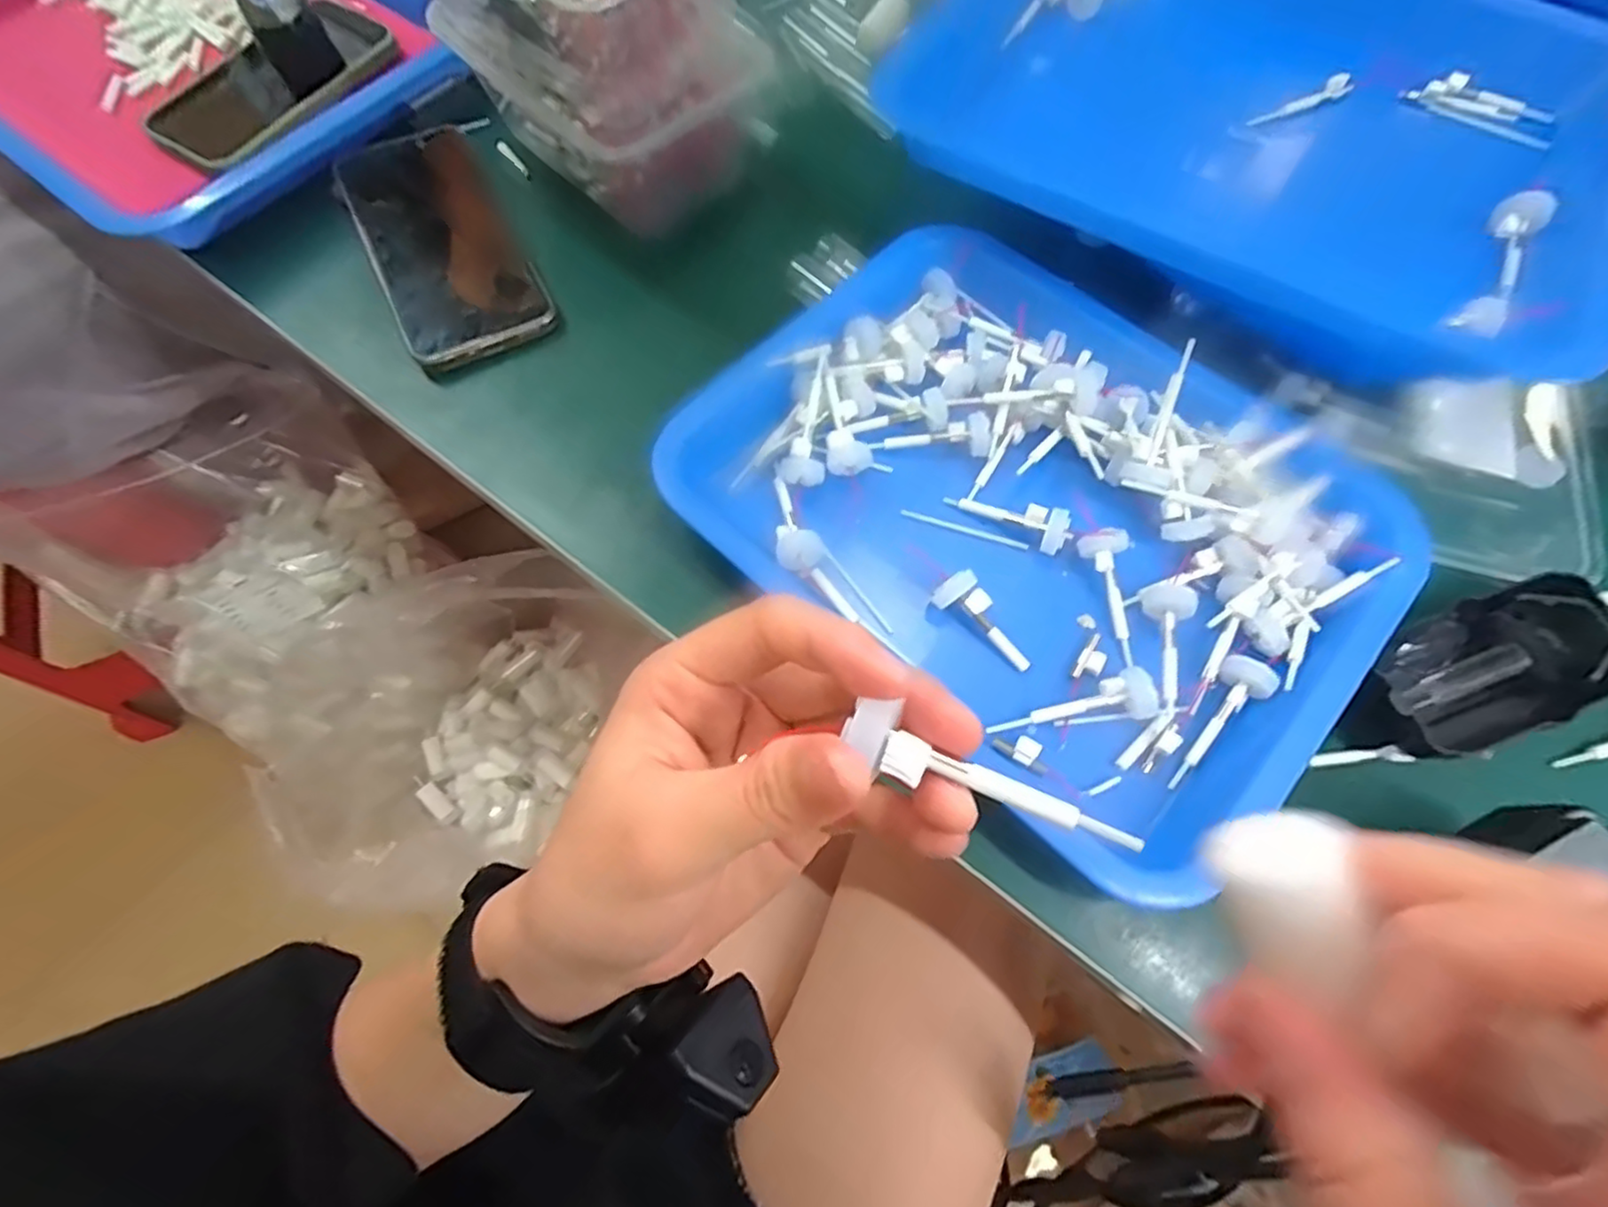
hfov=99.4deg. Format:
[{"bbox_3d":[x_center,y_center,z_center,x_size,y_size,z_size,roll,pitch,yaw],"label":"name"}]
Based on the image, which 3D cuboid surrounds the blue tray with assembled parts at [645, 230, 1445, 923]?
[{"bbox_3d":[0.101,-0.045,0.310,0.287,0.034,0.216,41,73,14],"label":"blue tray with assembled parts"}]

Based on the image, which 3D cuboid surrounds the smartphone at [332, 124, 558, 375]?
[{"bbox_3d":[-0.200,-0.199,0.377,0.076,0.018,0.163,-28,71,-11],"label":"smartphone"}]

